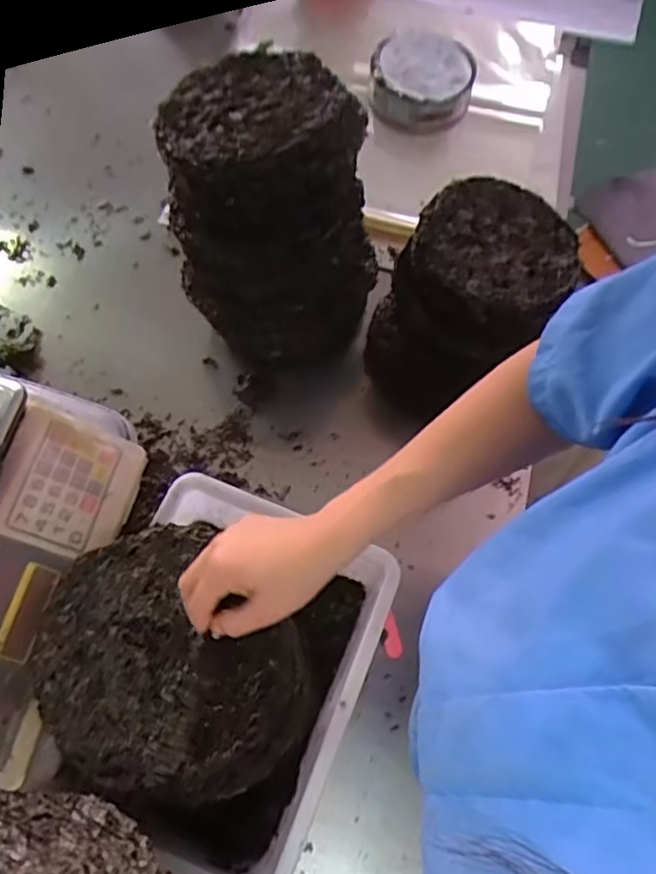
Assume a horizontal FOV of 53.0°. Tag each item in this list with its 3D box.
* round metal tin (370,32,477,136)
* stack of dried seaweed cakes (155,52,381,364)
[{"bbox_3d":[0.159,-0.586,1.087,0.162,0.087,0.165,-20,69,-10],"label":"round metal tin"},{"bbox_3d":[-0.062,-0.266,0.796,0.233,0.312,0.230,-4,67,-4],"label":"stack of dried seaweed cakes"}]

